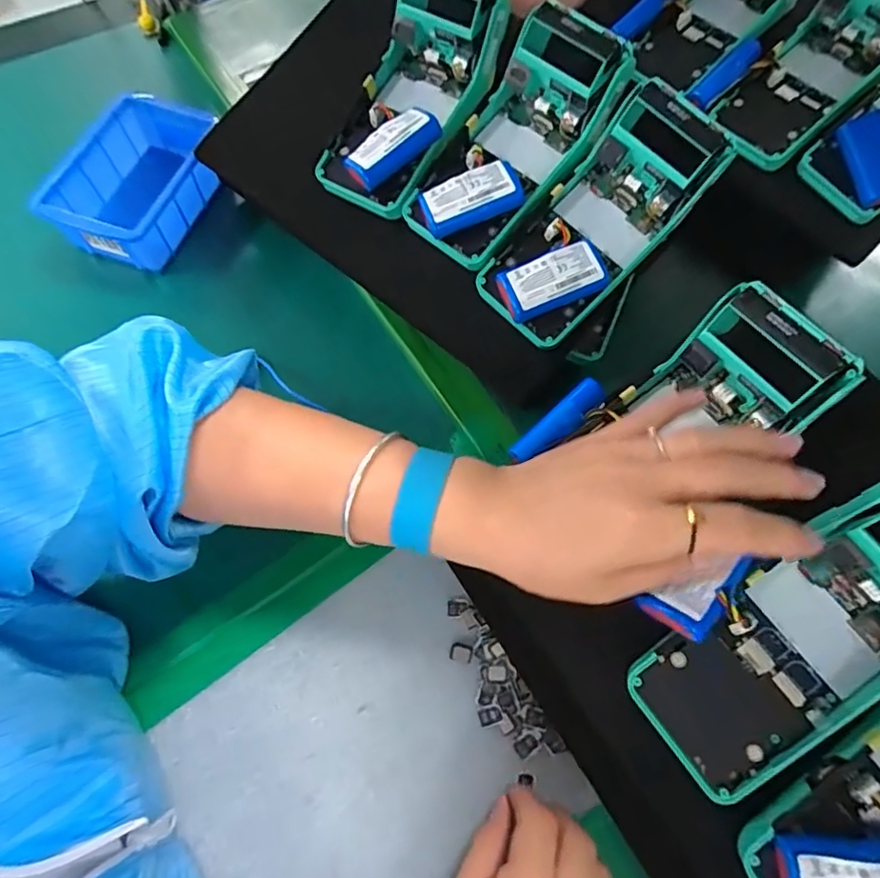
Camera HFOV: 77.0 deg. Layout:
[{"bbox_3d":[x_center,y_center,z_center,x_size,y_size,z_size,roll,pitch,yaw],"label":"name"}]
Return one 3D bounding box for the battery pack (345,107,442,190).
[{"bbox_3d":[-0.034,-0.205,0.388,0.069,0.015,0.031,-37,73,-1],"label":"battery pack"}]

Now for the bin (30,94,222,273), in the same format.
[{"bbox_3d":[-0.255,-0.218,0.473,0.100,0.059,0.151,16,68,4],"label":"bin"}]

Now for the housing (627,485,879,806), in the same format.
[{"bbox_3d":[0.182,0.099,0.274,0.169,0.051,0.080,-44,74,14],"label":"housing"}]

